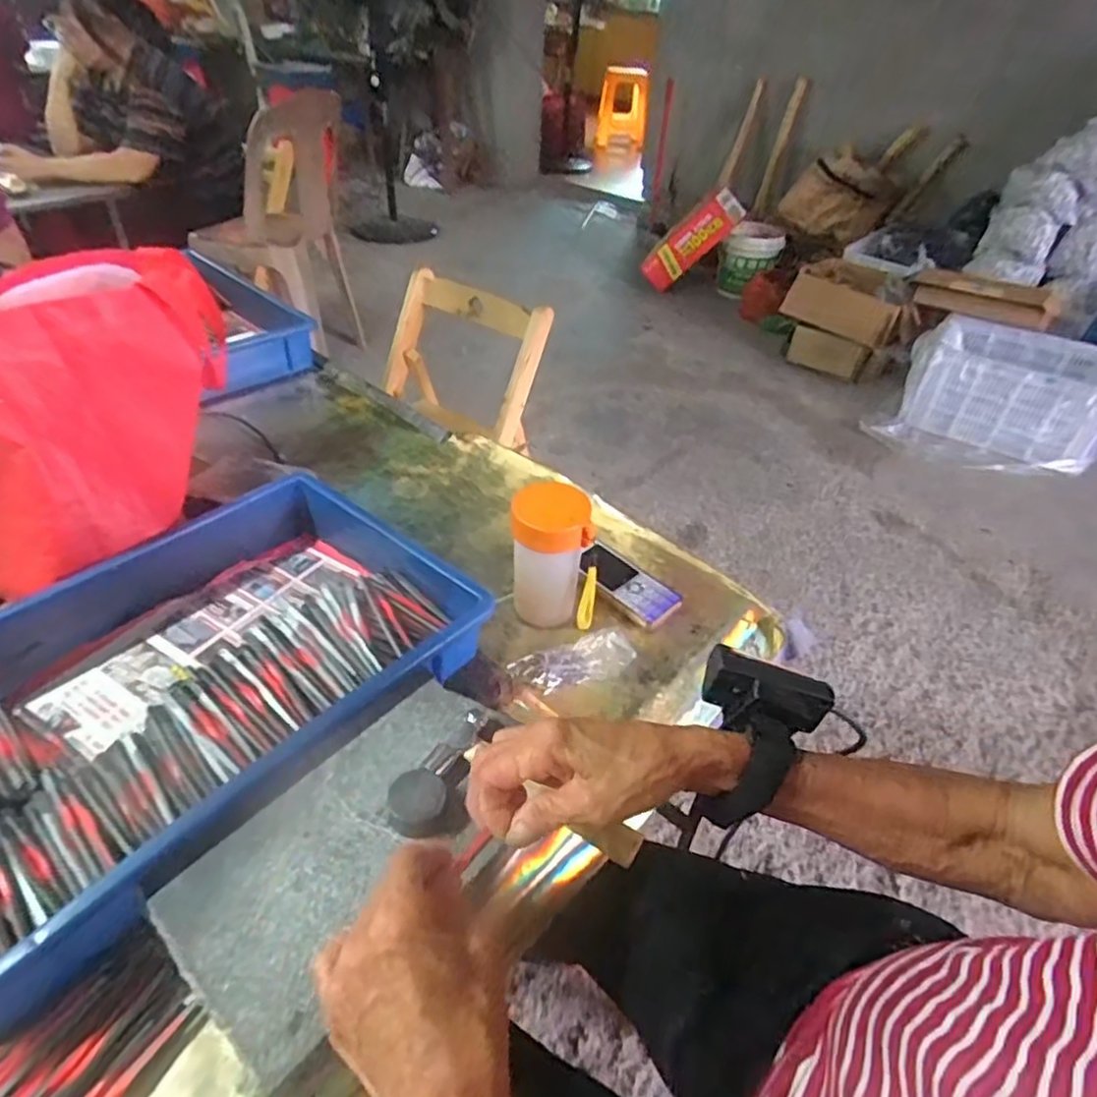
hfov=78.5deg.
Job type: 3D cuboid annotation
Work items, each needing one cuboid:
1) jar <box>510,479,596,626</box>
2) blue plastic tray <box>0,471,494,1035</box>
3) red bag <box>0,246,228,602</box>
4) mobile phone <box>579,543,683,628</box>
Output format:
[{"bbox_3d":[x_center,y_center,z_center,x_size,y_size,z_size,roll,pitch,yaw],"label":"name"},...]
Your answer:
[{"bbox_3d":[-0.002,0.011,0.627,0.068,0.142,0.059,2,40,-2],"label":"jar"},{"bbox_3d":[-0.293,0.103,0.537,0.289,0.076,0.416,29,47,27],"label":"blue plastic tray"},{"bbox_3d":[-0.466,-0.131,0.611,0.236,0.188,0.304,2,40,-2],"label":"red bag"},{"bbox_3d":[0.079,0.037,0.693,0.048,0.015,0.117,-29,50,-32],"label":"mobile phone"}]

